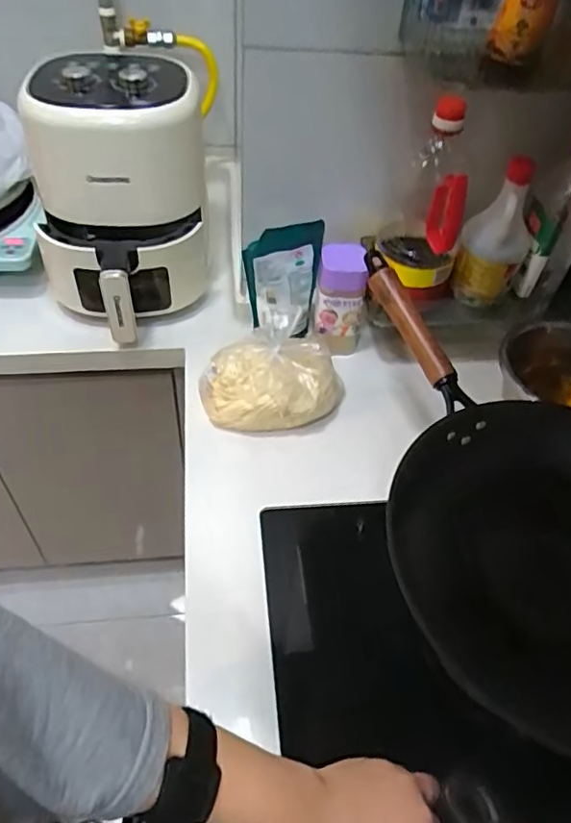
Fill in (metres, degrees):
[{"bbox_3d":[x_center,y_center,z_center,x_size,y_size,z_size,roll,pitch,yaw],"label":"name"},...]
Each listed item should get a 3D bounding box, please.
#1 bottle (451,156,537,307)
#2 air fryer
[{"bbox_3d":[0.266,-0.220,0.723,0.079,0.170,0.067,22,51,15],"label":"bottle"},{"bbox_3d":[-0.237,-0.304,0.815,0.224,0.302,0.292,-12,50,-14],"label":"air fryer"}]

